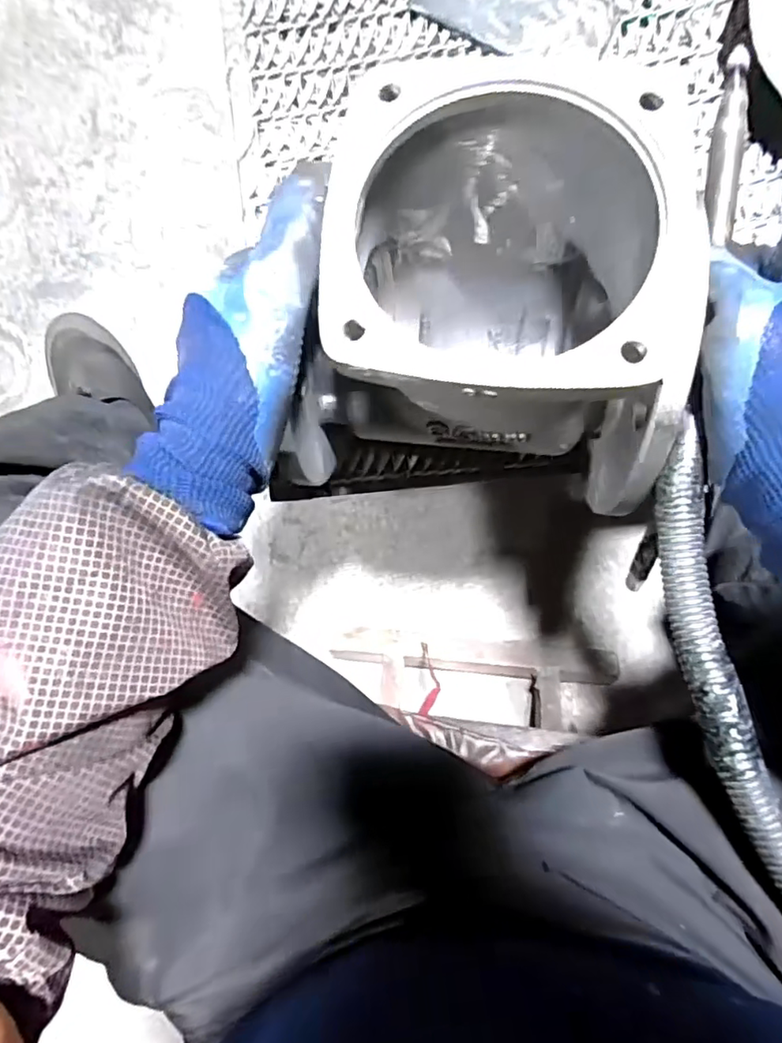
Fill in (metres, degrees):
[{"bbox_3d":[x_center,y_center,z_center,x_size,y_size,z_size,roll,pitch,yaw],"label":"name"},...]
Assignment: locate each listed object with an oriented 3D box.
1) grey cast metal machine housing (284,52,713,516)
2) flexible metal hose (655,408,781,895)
[{"bbox_3d":[0.049,-0.106,0.318,0.180,0.163,0.181,6,98,4],"label":"grey cast metal machine housing"},{"bbox_3d":[0.159,0.082,0.265,0.040,0.017,0.256,-16,83,7],"label":"flexible metal hose"}]

